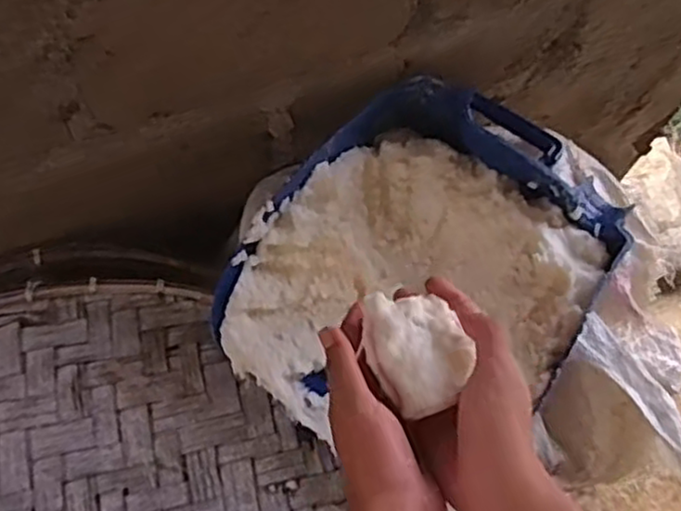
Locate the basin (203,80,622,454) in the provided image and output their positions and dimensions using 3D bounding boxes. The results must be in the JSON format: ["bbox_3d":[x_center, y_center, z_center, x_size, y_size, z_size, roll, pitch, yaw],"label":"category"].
[{"bbox_3d":[0.074,0.017,0.702,0.295,0.112,0.346,36,71,12],"label":"basin"}]

